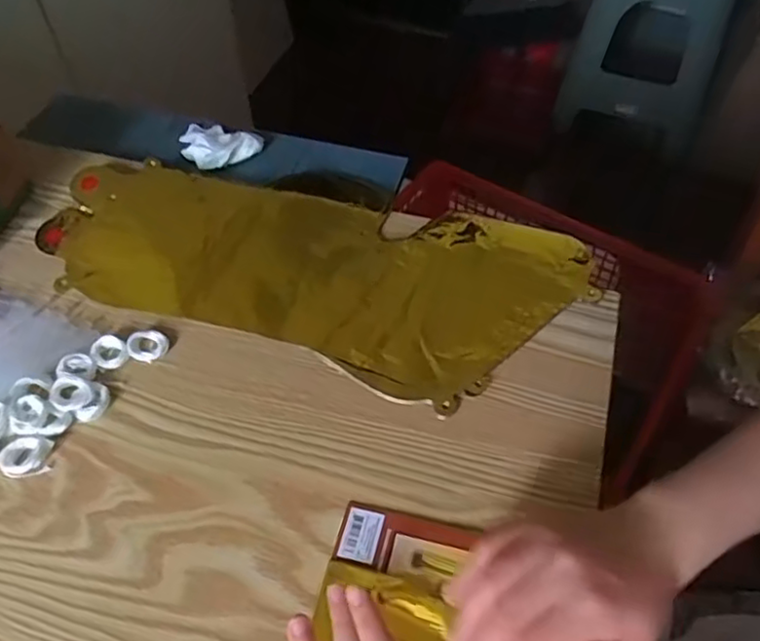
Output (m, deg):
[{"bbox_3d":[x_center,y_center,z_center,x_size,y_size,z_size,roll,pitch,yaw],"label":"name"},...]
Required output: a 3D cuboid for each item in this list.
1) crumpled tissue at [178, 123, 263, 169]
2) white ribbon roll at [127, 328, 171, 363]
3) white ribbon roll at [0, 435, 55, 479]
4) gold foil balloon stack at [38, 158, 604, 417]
[{"bbox_3d":[-0.164,-0.174,0.640,0.083,0.022,0.058,23,57,17],"label":"crumpled tissue"},{"bbox_3d":[-0.173,0.019,0.486,0.030,0.007,0.026,19,56,14],"label":"white ribbon roll"},{"bbox_3d":[-0.236,0.091,0.434,0.033,0.008,0.027,-4,54,-2],"label":"white ribbon roll"},{"bbox_3d":[-0.063,-0.047,0.525,0.430,0.016,0.180,13,55,10],"label":"gold foil balloon stack"}]

